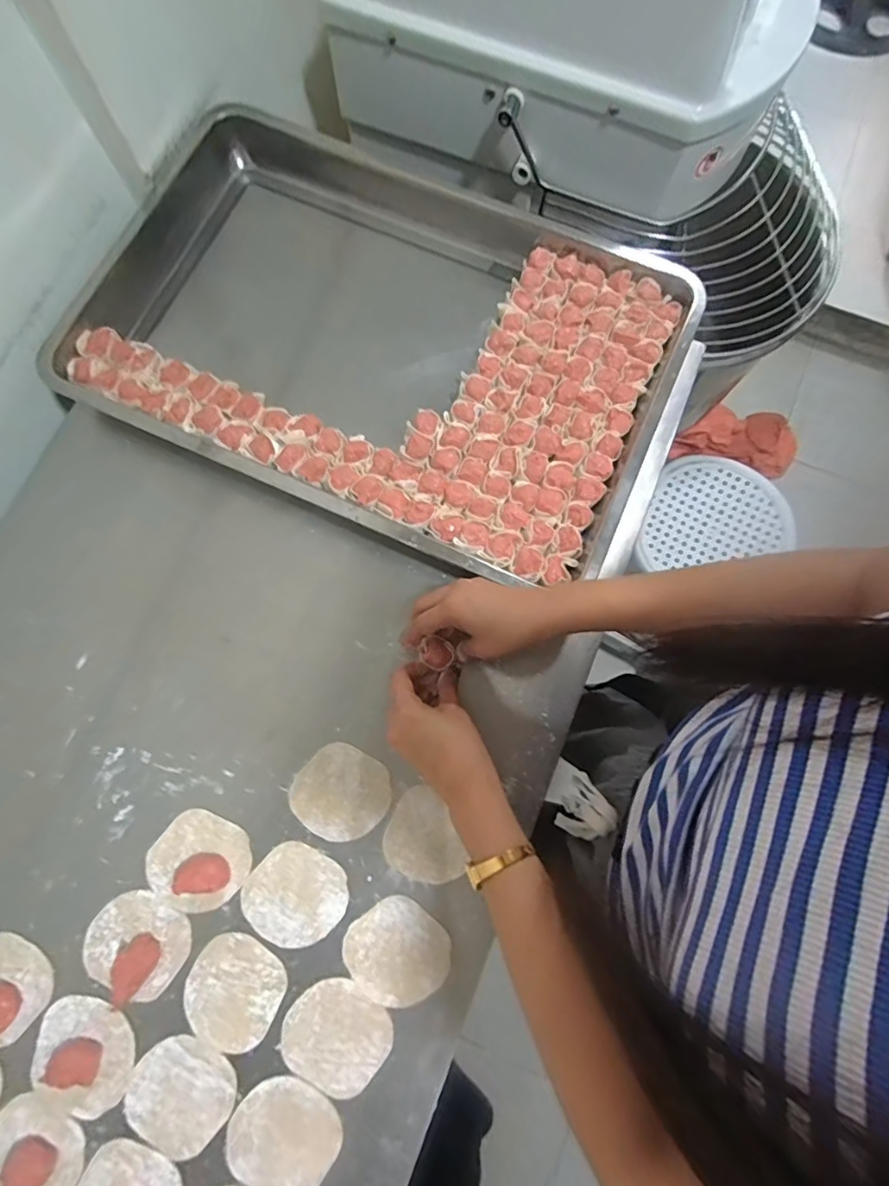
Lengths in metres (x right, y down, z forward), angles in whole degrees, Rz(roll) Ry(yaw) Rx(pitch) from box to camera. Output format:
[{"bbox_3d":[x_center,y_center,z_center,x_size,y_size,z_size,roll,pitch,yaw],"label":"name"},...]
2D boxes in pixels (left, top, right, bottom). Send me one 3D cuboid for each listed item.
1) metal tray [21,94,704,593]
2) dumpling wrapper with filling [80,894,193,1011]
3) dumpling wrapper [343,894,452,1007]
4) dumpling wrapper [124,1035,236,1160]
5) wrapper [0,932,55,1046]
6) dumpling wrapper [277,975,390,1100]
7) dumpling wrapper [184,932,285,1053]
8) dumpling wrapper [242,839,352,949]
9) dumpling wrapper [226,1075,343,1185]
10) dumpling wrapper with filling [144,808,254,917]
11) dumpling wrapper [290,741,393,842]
[{"bbox_3d":[-0.077,-0.272,0.565,0.596,0.062,0.397,24,77,4],"label":"metal tray"},{"bbox_3d":[-0.268,0.306,0.460,0.083,0.007,0.081,38,79,7],"label":"dumpling wrapper with filling"},{"bbox_3d":[-0.040,0.312,0.458,0.084,0.004,0.078,0,77,-1],"label":"dumpling wrapper"},{"bbox_3d":[-0.218,0.414,0.436,0.082,0.004,0.077,33,78,6],"label":"dumpling wrapper"},{"bbox_3d":[-0.383,0.337,0.450,0.083,0.009,0.075,26,77,5],"label":"wrapper"},{"bbox_3d":[-0.091,0.374,0.446,0.084,0.004,0.079,36,78,7],"label":"dumpling wrapper"},{"bbox_3d":[-0.181,0.341,0.453,0.080,0.004,0.080,0,77,-1],"label":"dumpling wrapper"},{"bbox_3d":[-0.131,0.268,0.468,0.084,0.004,0.079,0,77,-1],"label":"dumpling wrapper"},{"bbox_3d":[-0.130,0.443,0.431,0.085,0.005,0.078,0,77,-1],"label":"dumpling wrapper"},{"bbox_3d":[-0.219,0.238,0.464,0.083,0.020,0.079,32,78,6],"label":"dumpling wrapper with filling"},{"bbox_3d":[-0.094,0.184,0.486,0.082,0.004,0.079,0,77,-1],"label":"dumpling wrapper"}]

